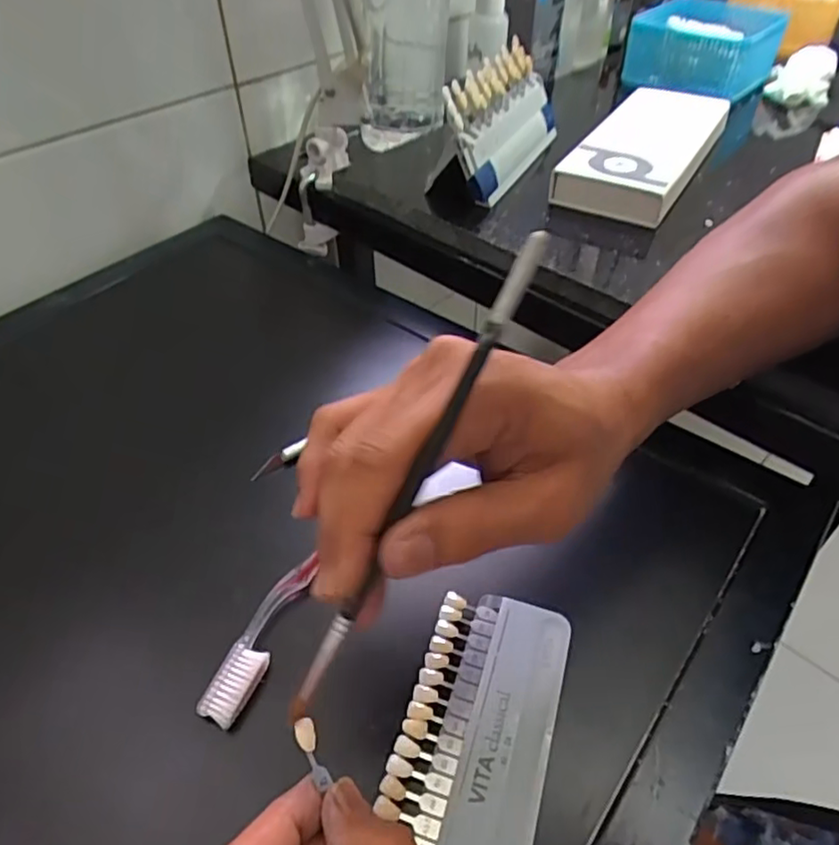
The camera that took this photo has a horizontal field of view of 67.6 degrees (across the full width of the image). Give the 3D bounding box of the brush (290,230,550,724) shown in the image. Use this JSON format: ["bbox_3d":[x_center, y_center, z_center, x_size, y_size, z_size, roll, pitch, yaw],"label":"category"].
[{"bbox_3d":[-0.005,0.027,0.209,0.005,0.190,0.008,36,17,31],"label":"brush"}]

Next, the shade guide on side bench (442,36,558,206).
[{"bbox_3d":[0.079,-0.273,0.557,0.050,0.084,0.182,18,47,18],"label":"shade guide on side bench"}]

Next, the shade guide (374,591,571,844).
[{"bbox_3d":[0.026,0.145,0.289,0.067,0.007,0.140,13,46,14],"label":"shade guide"}]

